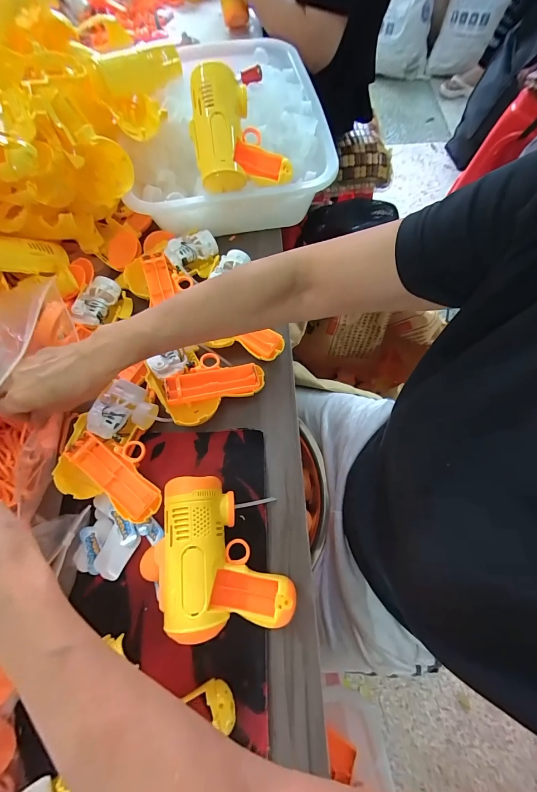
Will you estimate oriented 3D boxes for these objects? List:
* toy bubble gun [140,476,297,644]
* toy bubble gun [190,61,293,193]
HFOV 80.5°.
[{"bbox_3d":[-0.048,0.151,0.313,0.130,0.055,0.135,-5,68,-1],"label":"toy bubble gun"},{"bbox_3d":[-0.043,-0.341,0.411,0.113,0.059,0.137,-20,109,-21],"label":"toy bubble gun"}]

